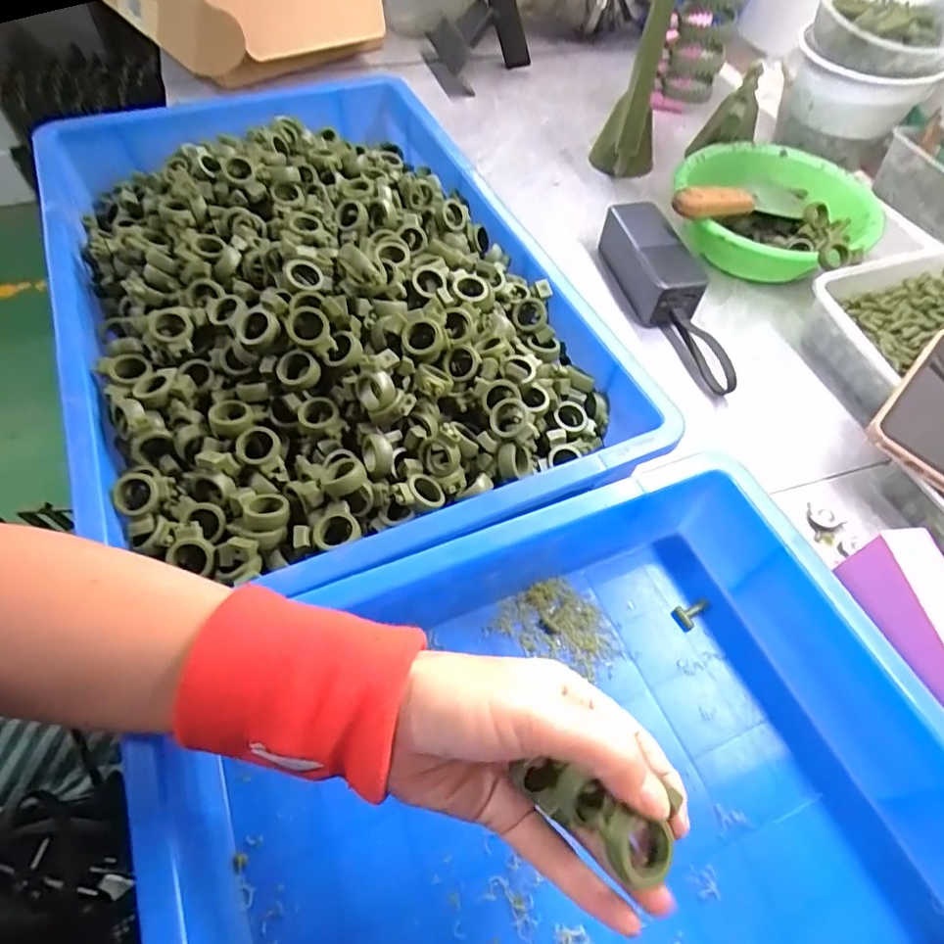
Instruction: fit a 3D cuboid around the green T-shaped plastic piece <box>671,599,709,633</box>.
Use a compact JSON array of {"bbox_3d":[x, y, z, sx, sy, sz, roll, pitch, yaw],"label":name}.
[{"bbox_3d":[0.149,0.095,0.388,0.026,0.005,0.016,-25,61,-18],"label":"green T-shaped plastic piece"}]

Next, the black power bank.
[{"bbox_3d":[0.184,-0.166,0.542,0.060,0.057,0.217,-10,57,-9],"label":"black power bank"}]

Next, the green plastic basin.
[{"bbox_3d":[0.313,-0.269,0.609,0.194,0.067,0.194,1,56,-2],"label":"green plastic basin"}]

